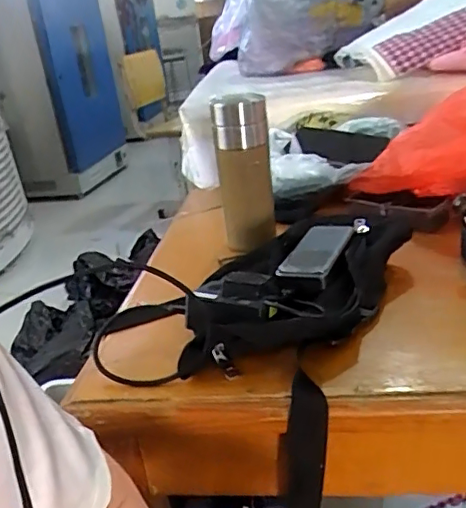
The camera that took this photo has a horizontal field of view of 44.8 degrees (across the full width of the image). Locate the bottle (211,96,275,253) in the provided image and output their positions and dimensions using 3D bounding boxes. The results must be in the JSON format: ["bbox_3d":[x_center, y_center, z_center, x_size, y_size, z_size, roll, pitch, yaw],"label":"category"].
[{"bbox_3d":[0.015,-0.103,0.725,0.068,0.183,0.068,-6,23,3],"label":"bottle"}]

